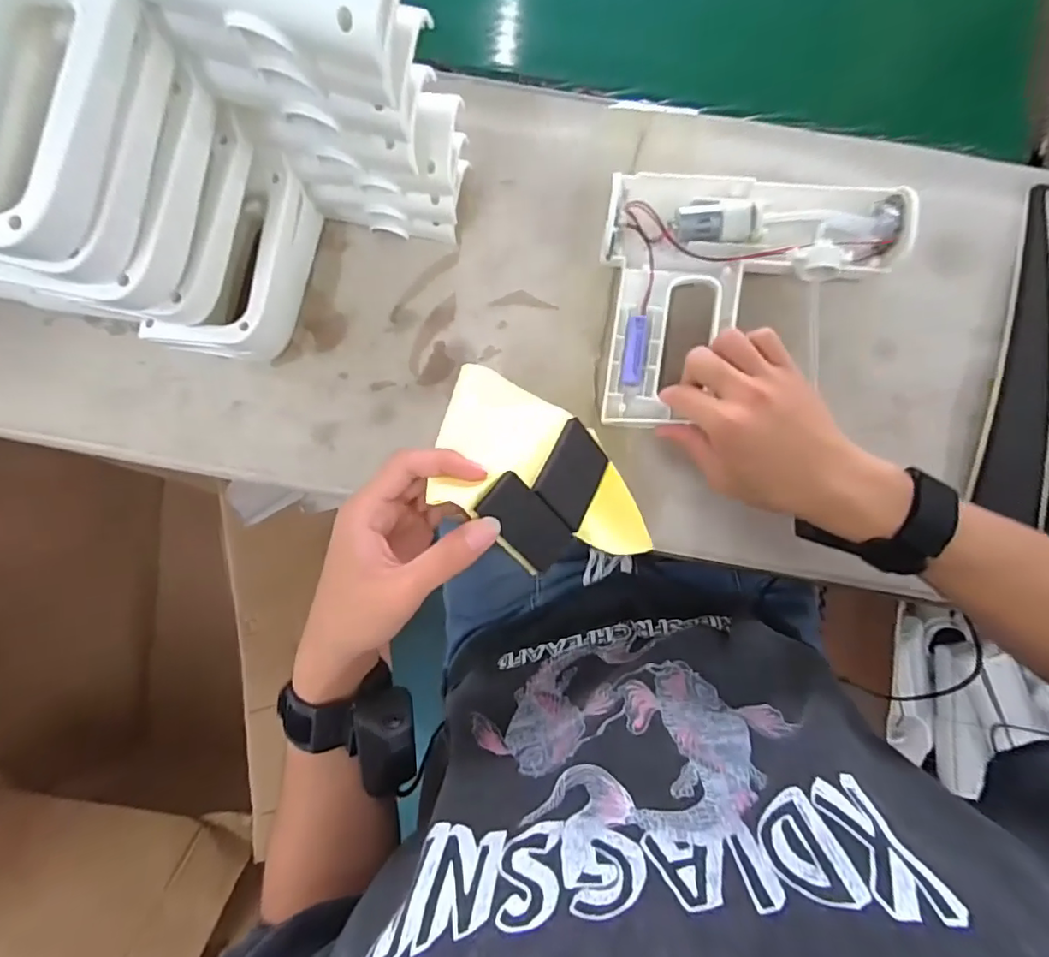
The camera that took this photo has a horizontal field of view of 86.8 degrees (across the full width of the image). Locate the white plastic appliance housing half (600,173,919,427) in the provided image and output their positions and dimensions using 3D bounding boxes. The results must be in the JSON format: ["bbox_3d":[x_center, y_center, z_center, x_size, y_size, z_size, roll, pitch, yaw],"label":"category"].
[{"bbox_3d":[0.161,-0.128,0.405,0.205,0.047,0.179,2,92,2],"label":"white plastic appliance housing half"}]

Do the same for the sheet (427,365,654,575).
[{"bbox_3d":[0.023,0.006,0.352,0.161,0.043,0.113,26,54,-24],"label":"sheet"}]

